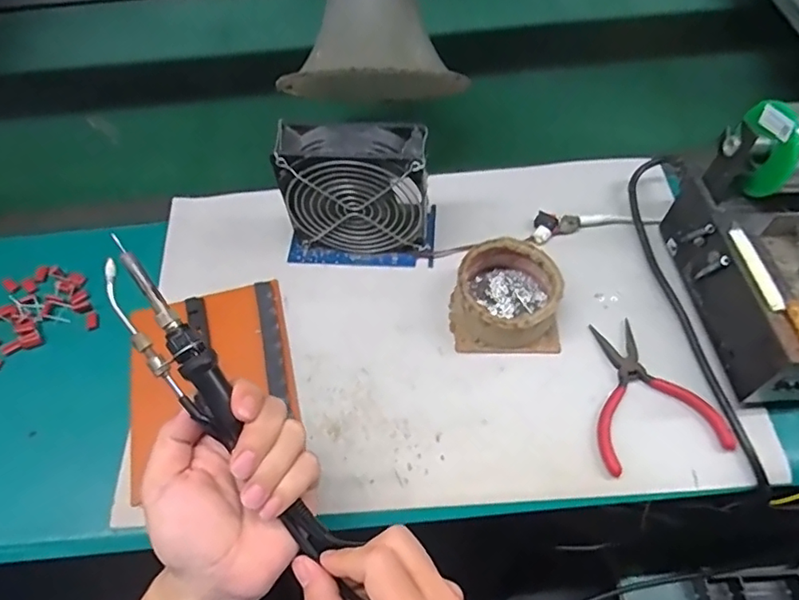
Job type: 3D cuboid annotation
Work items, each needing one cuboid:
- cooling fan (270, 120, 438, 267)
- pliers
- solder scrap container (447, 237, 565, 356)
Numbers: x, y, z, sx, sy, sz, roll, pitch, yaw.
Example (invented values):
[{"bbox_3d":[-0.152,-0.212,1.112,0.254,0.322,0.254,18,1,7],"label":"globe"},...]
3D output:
[{"bbox_3d":[-0.036,-0.091,0.478,0.132,0.124,0.059,3,59,6],"label":"cooling fan"},{"bbox_3d":[0.189,0.068,0.432,0.096,0.006,0.117,-11,59,-3],"label":"pliers"},{"bbox_3d":[0.088,-0.002,0.459,0.087,0.045,0.087,1,59,5],"label":"solder scrap container"}]

